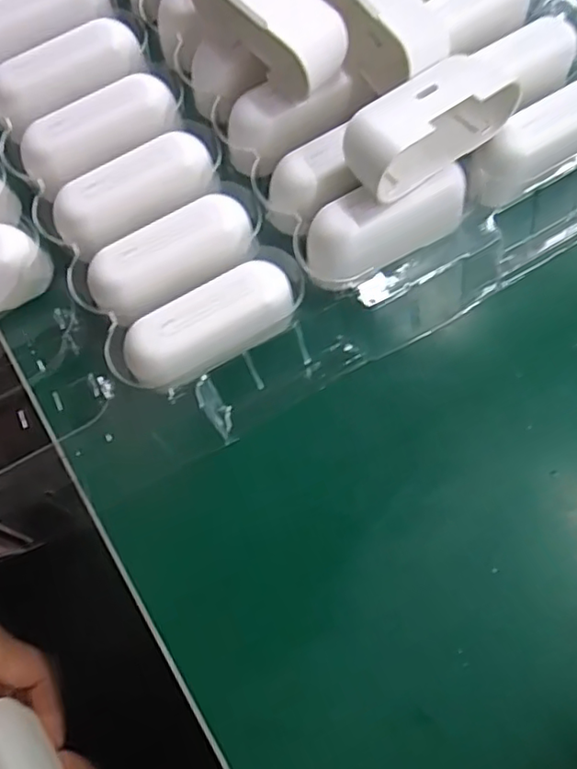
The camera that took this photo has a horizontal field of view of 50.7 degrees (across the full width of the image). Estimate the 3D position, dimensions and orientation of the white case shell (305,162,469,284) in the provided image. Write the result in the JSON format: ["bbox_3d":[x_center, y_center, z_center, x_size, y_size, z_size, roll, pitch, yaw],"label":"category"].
[{"bbox_3d":[0.035,-0.060,0.224,0.062,0.021,0.023,-28,75,-7],"label":"white case shell"}]

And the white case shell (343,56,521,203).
[{"bbox_3d":[0.049,-0.091,0.212,0.067,0.019,0.026,-36,76,-9],"label":"white case shell"}]

